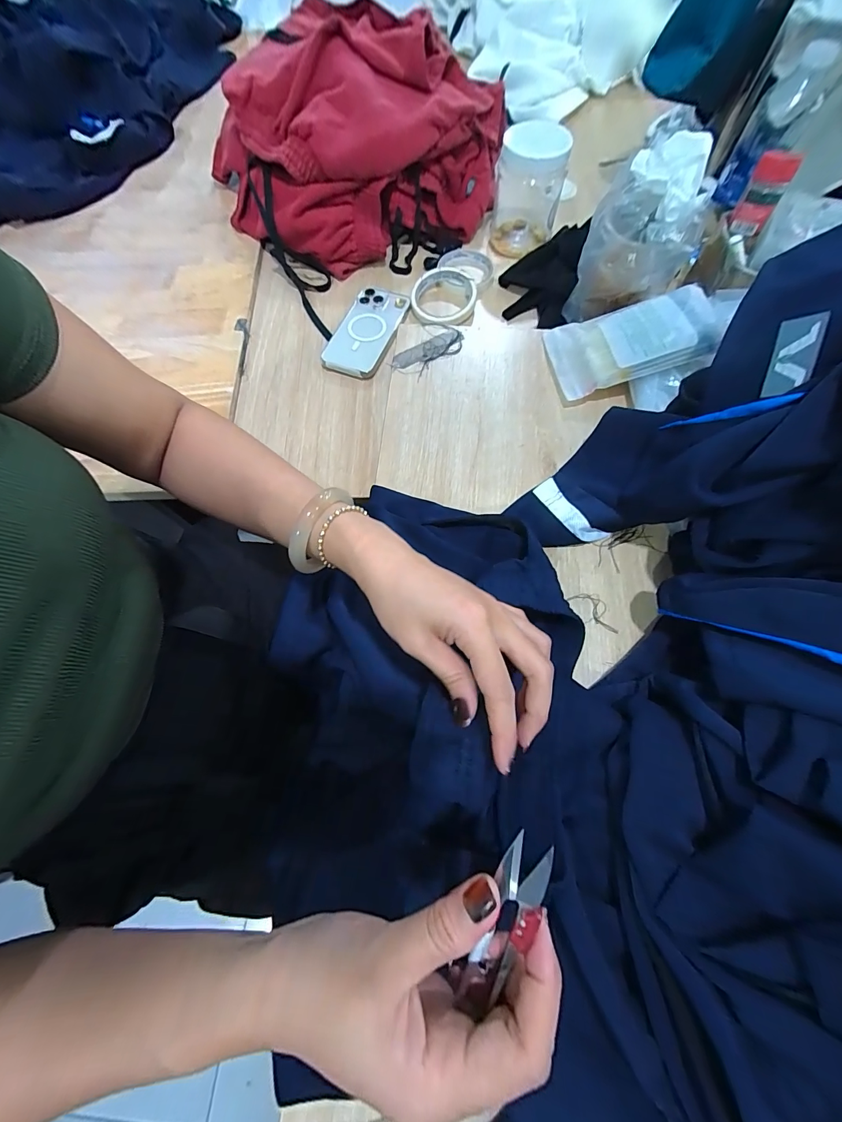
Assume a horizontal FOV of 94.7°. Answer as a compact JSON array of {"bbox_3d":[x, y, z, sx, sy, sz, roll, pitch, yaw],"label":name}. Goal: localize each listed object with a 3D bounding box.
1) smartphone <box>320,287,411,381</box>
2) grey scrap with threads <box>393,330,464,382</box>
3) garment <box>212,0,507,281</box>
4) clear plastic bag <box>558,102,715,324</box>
[{"bbox_3d":[-0.076,-0.332,0.556,0.083,0.018,0.162,15,71,7],"label":"smartphone"},{"bbox_3d":[0.011,-0.267,0.495,0.097,0.005,0.045,-39,74,-12],"label":"grey scrap with threads"},{"bbox_3d":[-0.107,-0.642,0.590,0.374,0.169,0.359,0,70,1],"label":"garment"},{"bbox_3d":[0.245,-0.355,0.432,0.113,0.175,0.078,33,74,12],"label":"clear plastic bag"}]

